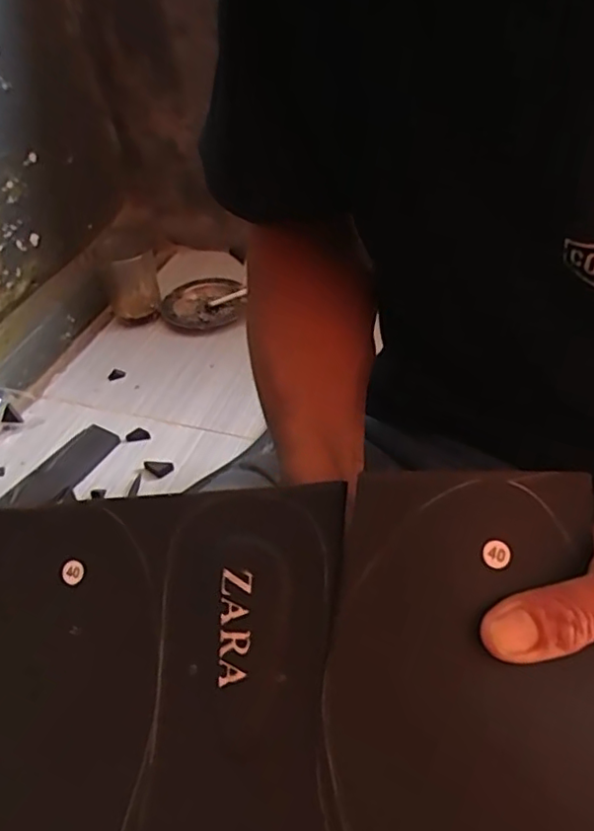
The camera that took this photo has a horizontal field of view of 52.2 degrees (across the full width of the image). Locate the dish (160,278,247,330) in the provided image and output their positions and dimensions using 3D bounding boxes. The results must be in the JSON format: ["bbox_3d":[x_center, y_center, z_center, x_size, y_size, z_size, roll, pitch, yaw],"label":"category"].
[{"bbox_3d":[-0.124,-0.147,0.807,0.107,0.019,0.093,-19,45,-14],"label":"dish"}]

